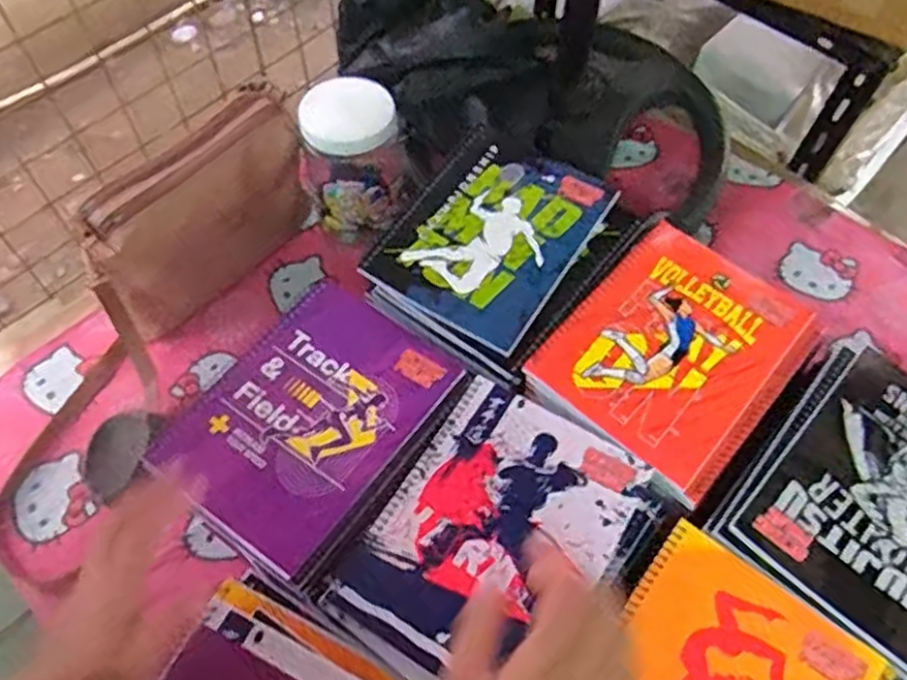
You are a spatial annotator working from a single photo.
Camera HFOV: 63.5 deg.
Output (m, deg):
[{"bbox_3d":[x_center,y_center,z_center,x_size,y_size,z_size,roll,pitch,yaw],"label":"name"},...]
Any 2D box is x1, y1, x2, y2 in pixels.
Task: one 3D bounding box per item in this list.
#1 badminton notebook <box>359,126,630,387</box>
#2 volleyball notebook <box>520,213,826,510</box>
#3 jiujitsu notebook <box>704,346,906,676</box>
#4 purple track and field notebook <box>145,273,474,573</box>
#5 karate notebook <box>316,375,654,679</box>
[{"bbox_3d":[0.037,-0.086,0.627,0.163,0.014,0.213,30,64,18],"label":"badminton notebook"},{"bbox_3d":[0.175,0.004,0.582,0.170,0.013,0.205,35,66,19],"label":"volleyball notebook"},{"bbox_3d":[0.304,0.108,0.513,0.161,0.010,0.201,37,67,20],"label":"jiujitsu notebook"},{"bbox_3d":[-0.106,0.054,0.550,0.147,0.009,0.198,33,65,19],"label":"purple track and field notebook"},{"bbox_3d":[0.029,0.136,0.502,0.151,0.010,0.203,29,64,17],"label":"karate notebook"}]

